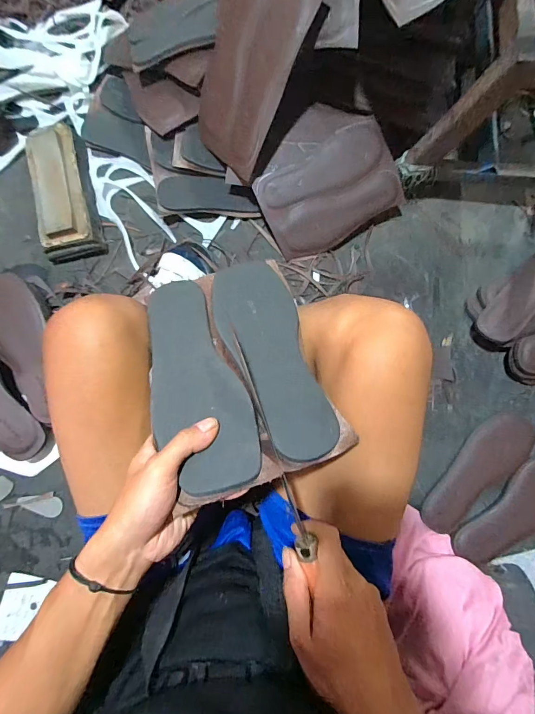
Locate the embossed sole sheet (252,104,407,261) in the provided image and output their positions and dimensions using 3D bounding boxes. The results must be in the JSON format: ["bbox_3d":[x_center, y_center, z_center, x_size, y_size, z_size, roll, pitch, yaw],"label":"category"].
[{"bbox_3d":[0.102,-0.309,0.630,0.238,0.029,0.207,-30,106,6],"label":"embossed sole sheet"}]

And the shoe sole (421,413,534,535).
[{"bbox_3d":[0.363,0.195,0.621,0.248,0.019,0.084,-41,85,-7],"label":"shoe sole"}]

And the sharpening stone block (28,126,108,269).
[{"bbox_3d":[-0.376,-0.305,0.657,0.100,0.052,0.251,-15,82,-4],"label":"sharpening stone block"}]

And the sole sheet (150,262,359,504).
[{"bbox_3d":[-0.033,0.003,0.357,0.160,0.011,0.237,-14,59,-10],"label":"sole sheet"}]

